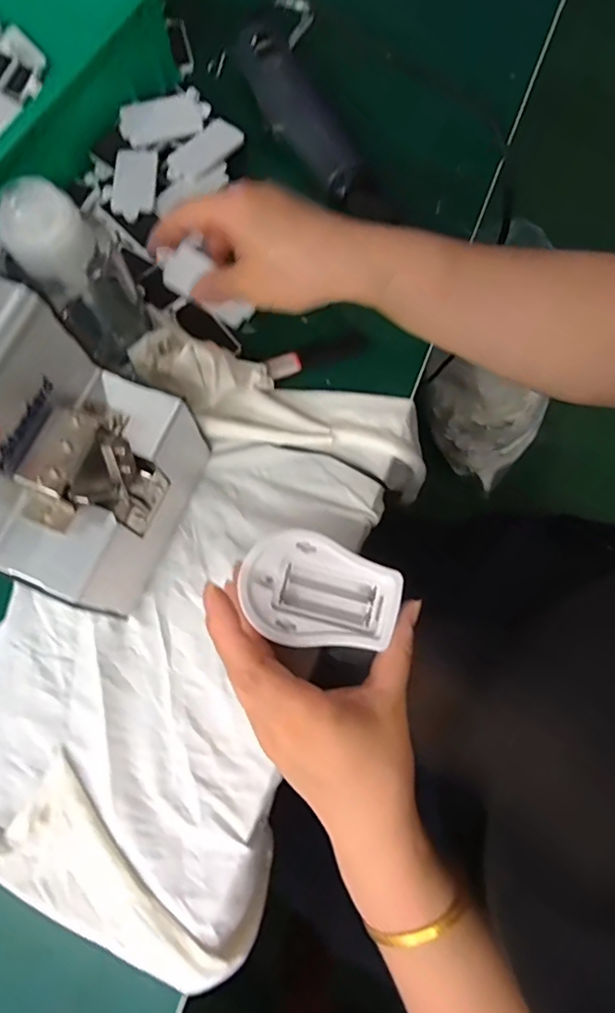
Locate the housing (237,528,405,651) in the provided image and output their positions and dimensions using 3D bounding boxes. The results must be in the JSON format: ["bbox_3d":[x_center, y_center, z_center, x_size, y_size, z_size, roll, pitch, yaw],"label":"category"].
[{"bbox_3d":[0.007,0.050,0.300,0.085,0.027,0.059,20,77,6],"label":"housing"}]

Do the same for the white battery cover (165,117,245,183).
[{"bbox_3d":[-0.086,-0.287,0.428,0.037,0.005,0.069,42,79,13],"label":"white battery cover"}]

